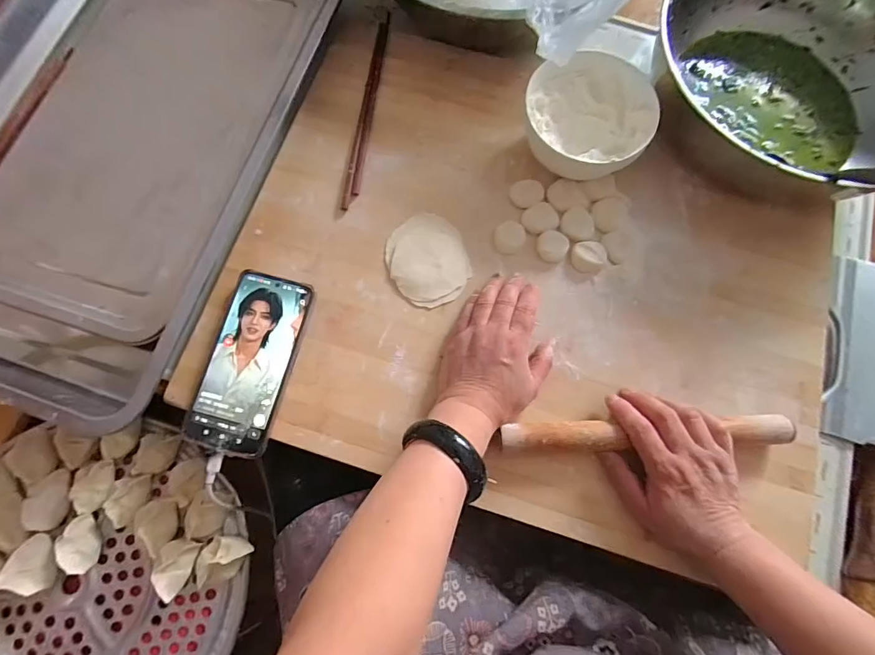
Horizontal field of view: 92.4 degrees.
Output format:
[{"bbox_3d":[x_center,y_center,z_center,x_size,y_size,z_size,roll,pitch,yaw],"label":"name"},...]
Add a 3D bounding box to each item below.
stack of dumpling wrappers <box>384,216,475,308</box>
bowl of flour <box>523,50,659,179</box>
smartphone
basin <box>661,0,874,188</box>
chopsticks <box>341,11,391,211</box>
[{"bbox_3d":[-0.010,-0.070,0.422,0.078,0.008,0.096,-17,76,-5],"label":"stack of dumpling wrappers"},{"bbox_3d":[0.158,-0.212,0.433,0.117,0.057,0.124,0,75,0],"label":"bowl of flour"},{"bbox_3d":[-0.172,0.032,0.392,0.076,0.015,0.164,13,76,3],"label":"smartphone"},{"bbox_3d":[0.372,-0.263,0.440,0.289,0.087,0.297,0,75,0],"label":"basin"},{"bbox_3d":[-0.078,-0.250,0.469,0.017,0.004,0.257,7,75,1],"label":"chopsticks"}]

